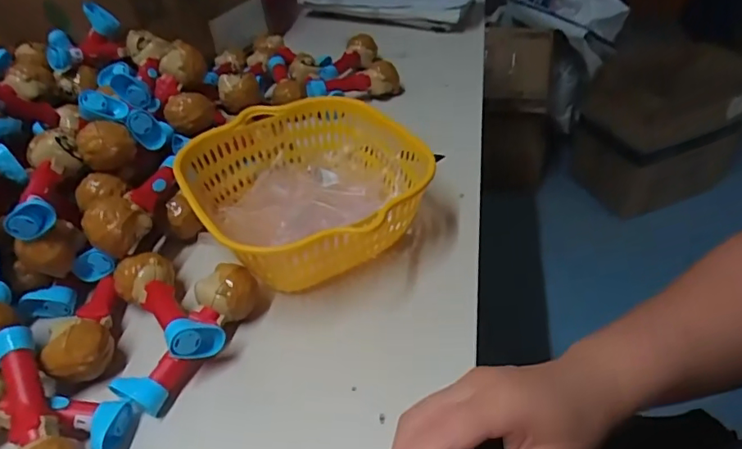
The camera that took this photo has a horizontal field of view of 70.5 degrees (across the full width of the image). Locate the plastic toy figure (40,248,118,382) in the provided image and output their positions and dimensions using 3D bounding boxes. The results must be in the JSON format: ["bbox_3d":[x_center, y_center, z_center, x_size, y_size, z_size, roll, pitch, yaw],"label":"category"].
[{"bbox_3d":[-0.216,0.066,0.399,0.038,0.034,0.107,-11,41,-7],"label":"plastic toy figure"}]

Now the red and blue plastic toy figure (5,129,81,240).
[{"bbox_3d":[-0.263,-0.037,0.424,0.042,0.033,0.103,-13,42,-10],"label":"red and blue plastic toy figure"}]

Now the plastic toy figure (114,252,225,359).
[{"bbox_3d":[-0.155,0.059,0.394,0.041,0.031,0.107,-32,48,-28],"label":"plastic toy figure"}]

